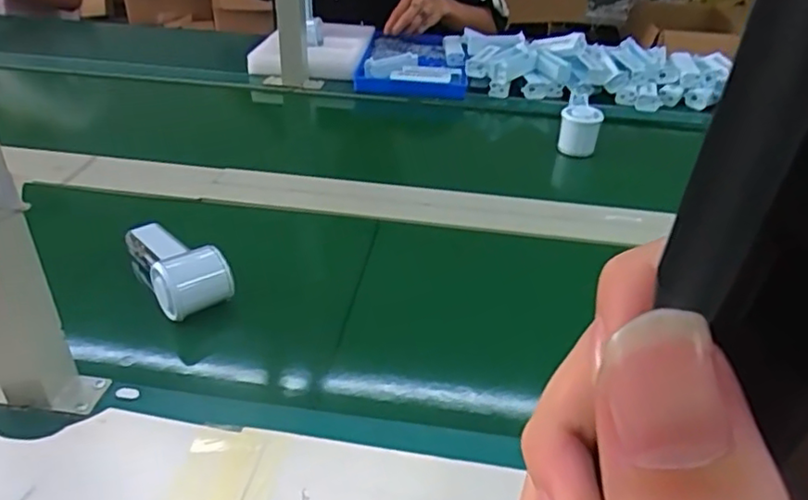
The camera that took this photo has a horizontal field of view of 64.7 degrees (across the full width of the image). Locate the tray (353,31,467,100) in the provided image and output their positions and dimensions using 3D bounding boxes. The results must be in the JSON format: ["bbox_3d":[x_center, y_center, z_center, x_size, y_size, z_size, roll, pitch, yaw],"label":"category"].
[{"bbox_3d":[0.015,-0.341,1.128,0.180,0.030,0.256,3,35,-1],"label":"tray"}]

